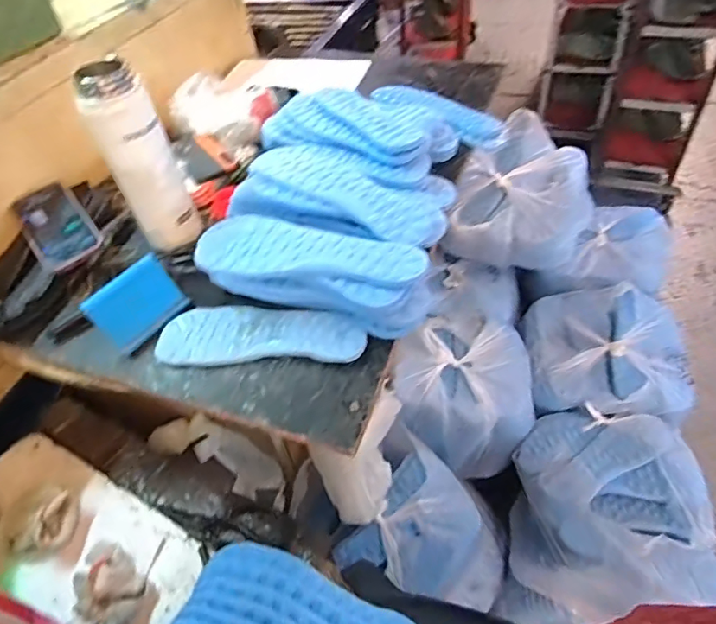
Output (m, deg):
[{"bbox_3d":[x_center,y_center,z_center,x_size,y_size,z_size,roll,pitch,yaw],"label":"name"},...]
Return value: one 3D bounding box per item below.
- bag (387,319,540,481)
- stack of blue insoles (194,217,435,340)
[{"bbox_3d":[0.209,0.149,1.006,0.264,0.191,0.291,-6,48,2],"label":"bag"},{"bbox_3d":[-0.048,-0.044,0.577,0.262,0.077,0.107,6,49,12],"label":"stack of blue insoles"}]

